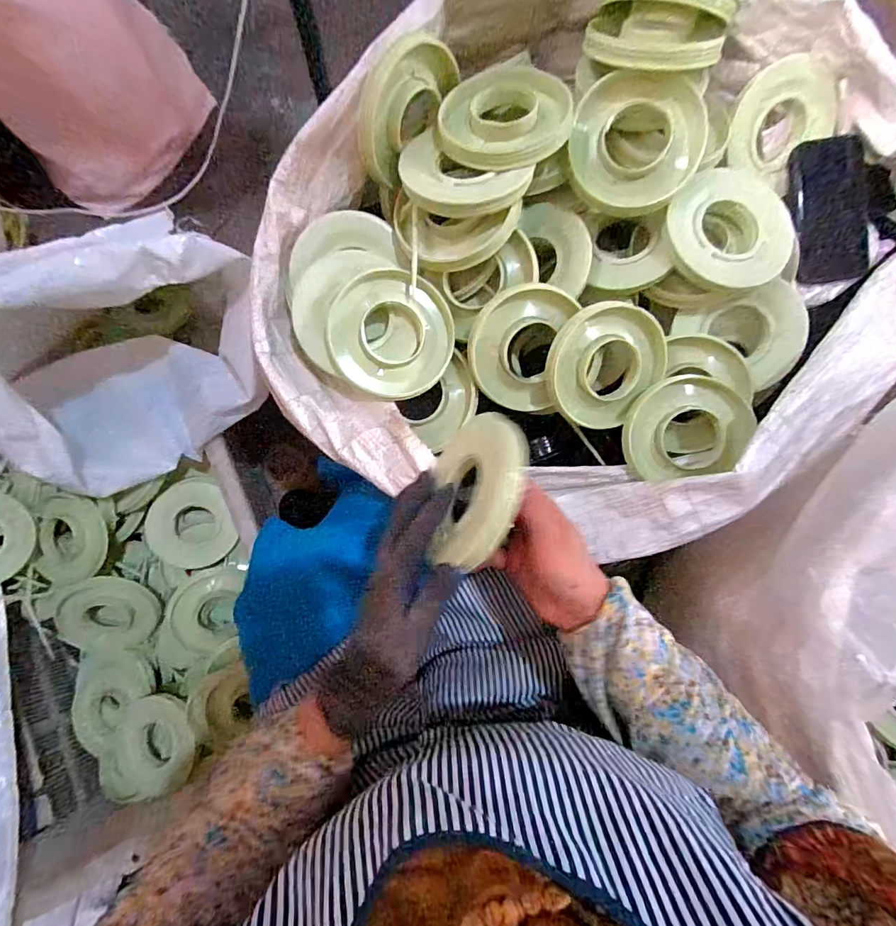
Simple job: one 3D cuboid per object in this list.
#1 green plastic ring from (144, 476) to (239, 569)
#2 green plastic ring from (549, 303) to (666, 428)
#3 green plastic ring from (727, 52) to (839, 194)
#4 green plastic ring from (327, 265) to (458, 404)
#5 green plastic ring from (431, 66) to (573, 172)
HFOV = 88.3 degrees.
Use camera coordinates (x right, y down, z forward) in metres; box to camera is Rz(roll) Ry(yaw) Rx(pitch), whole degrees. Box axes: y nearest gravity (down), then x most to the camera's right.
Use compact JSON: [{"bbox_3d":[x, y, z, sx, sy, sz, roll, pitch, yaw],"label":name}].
[{"bbox_3d":[-0.406,0.095,0.727,0.119,0.022,0.138,-21,96,-24],"label":"green plastic ring"},{"bbox_3d":[0.166,-0.111,0.501,0.124,0.044,0.132,-5,113,-13],"label":"green plastic ring"},{"bbox_3d":[0.378,-0.383,0.517,0.119,0.029,0.122,-6,120,-11],"label":"green plastic ring"},{"bbox_3d":[-0.057,-0.137,0.484,0.127,0.017,0.121,1,93,-11],"label":"green plastic ring"},{"bbox_3d":[0.057,-0.348,0.458,0.126,0.029,0.113,12,77,1],"label":"green plastic ring"}]

